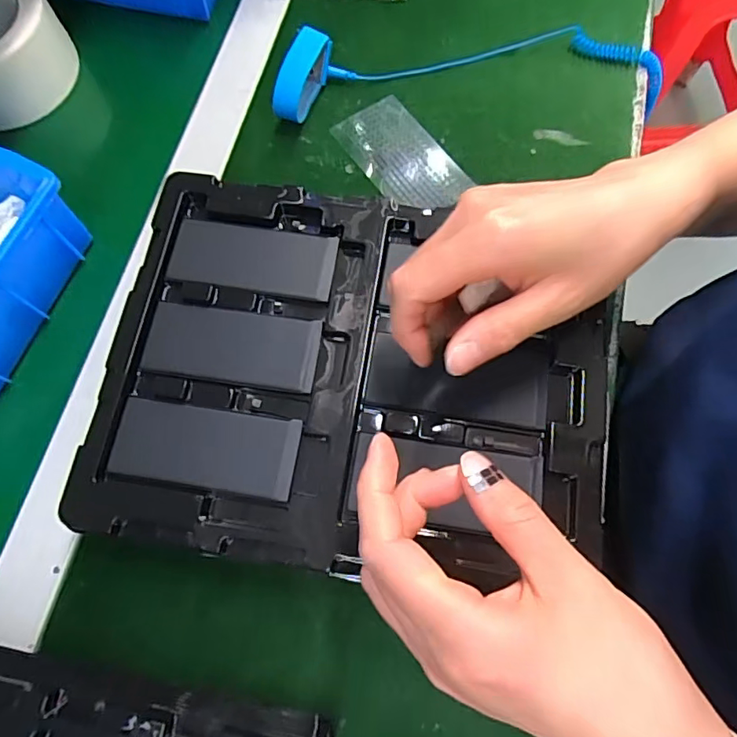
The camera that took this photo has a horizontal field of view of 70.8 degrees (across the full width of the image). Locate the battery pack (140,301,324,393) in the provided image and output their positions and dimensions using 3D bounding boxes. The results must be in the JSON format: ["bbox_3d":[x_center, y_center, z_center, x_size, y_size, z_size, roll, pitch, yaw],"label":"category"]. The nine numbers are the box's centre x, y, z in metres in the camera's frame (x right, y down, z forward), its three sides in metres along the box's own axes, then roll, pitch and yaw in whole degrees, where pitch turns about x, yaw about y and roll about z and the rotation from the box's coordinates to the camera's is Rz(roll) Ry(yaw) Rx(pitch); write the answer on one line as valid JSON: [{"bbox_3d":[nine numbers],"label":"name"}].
[{"bbox_3d":[-0.078,-0.013,0.299,0.097,0.004,0.043,8,71,2],"label":"battery pack"}]

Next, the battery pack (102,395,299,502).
[{"bbox_3d":[-0.089,0.042,0.282,0.099,0.005,0.043,8,71,2],"label":"battery pack"}]

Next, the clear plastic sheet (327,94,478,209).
[{"bbox_3d":[0.024,-0.160,0.390,0.059,0.006,0.102,-35,75,-11],"label":"clear plastic sheet"}]

